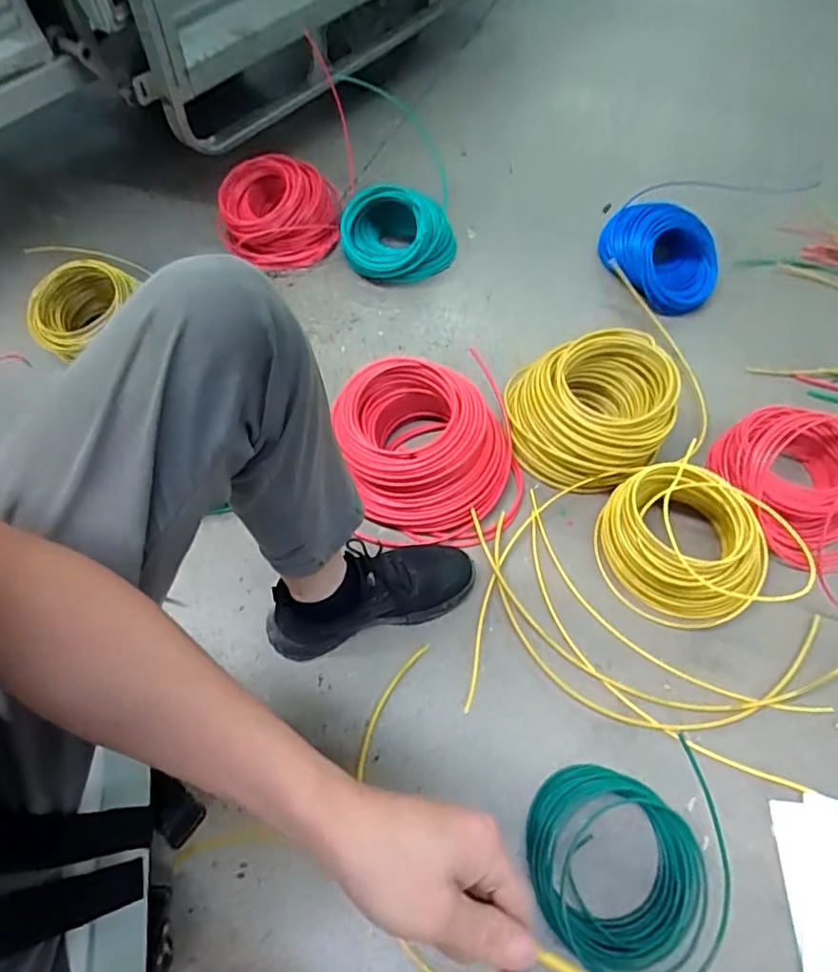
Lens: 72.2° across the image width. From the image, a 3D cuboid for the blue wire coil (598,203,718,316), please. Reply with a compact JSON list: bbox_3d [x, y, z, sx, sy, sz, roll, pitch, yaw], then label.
[{"bbox_3d":[0.459,-0.438,1.101,0.224,0.097,0.205,0,59,0],"label":"blue wire coil"}]

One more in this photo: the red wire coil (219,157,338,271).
[{"bbox_3d":[-0.278,-0.540,1.134,0.239,0.124,0.205,-9,59,-5],"label":"red wire coil"}]

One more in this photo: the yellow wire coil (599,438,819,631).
[{"bbox_3d":[0.358,0.071,0.772,0.191,0.134,0.189,0,59,0],"label":"yellow wire coil"}]

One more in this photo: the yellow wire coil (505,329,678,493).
[{"bbox_3d":[0.261,-0.117,0.890,0.249,0.124,0.221,-21,61,-12],"label":"yellow wire coil"}]

